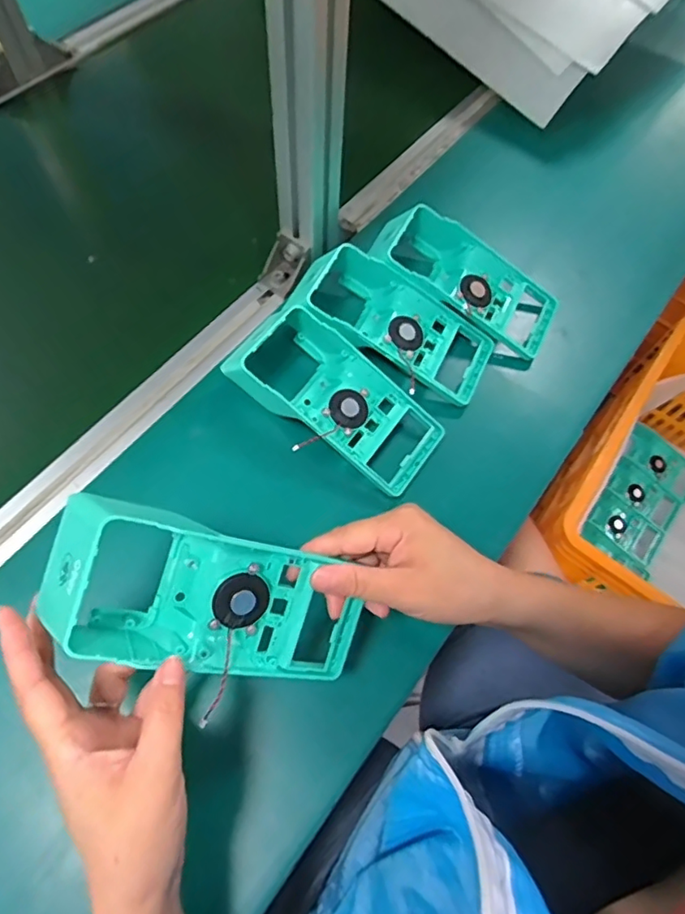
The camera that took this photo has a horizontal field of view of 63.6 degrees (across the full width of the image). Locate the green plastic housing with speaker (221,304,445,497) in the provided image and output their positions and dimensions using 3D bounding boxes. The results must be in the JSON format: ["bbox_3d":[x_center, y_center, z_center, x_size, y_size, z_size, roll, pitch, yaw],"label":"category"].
[{"bbox_3d":[-0.009,-0.049,0.472,0.187,0.063,0.090,34,68,12],"label":"green plastic housing with speaker"}]

